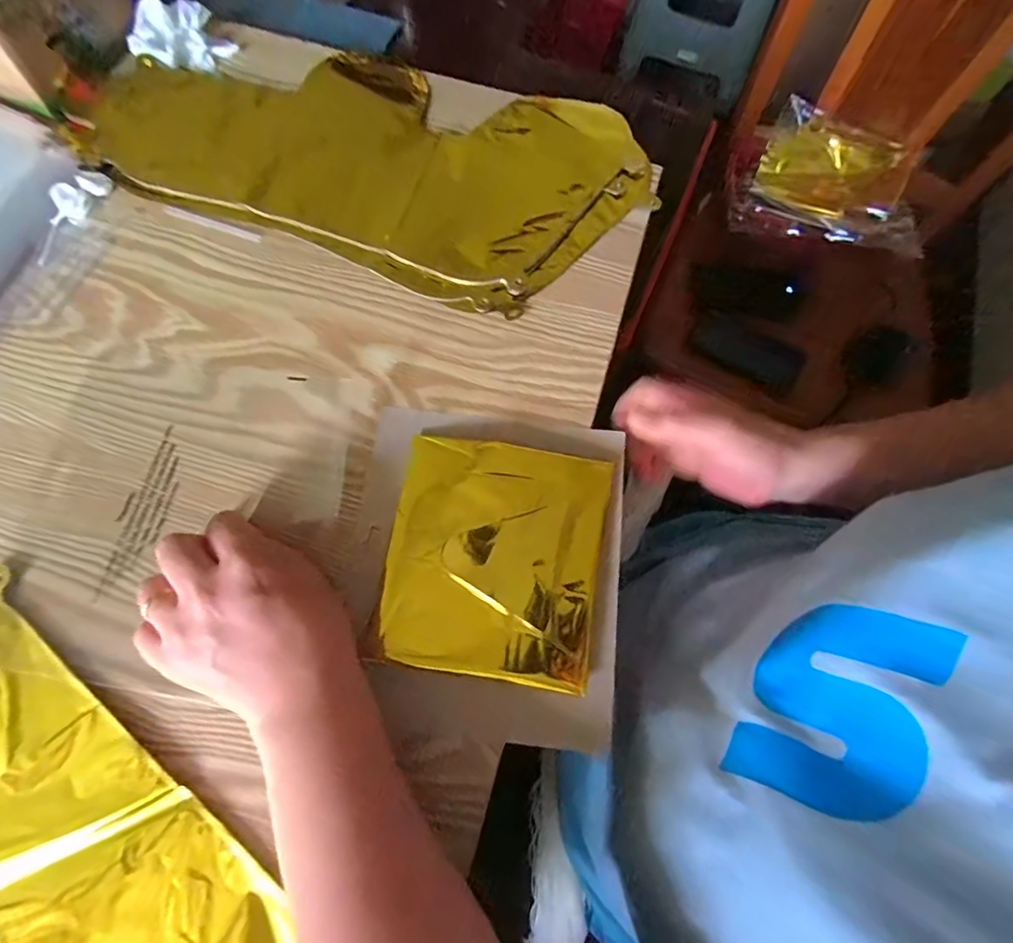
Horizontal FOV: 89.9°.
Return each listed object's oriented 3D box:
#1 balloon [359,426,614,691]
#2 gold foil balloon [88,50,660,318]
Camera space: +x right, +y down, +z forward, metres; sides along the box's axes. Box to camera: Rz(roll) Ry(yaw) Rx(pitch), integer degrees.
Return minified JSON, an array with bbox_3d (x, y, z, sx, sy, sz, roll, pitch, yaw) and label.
[{"bbox_3d":[-0.007,0.050,0.305,0.123,0.018,0.134,9,71,1],"label":"balloon"},{"bbox_3d":[-0.103,-0.264,0.406,0.401,0.013,0.215,23,72,6],"label":"gold foil balloon"}]

